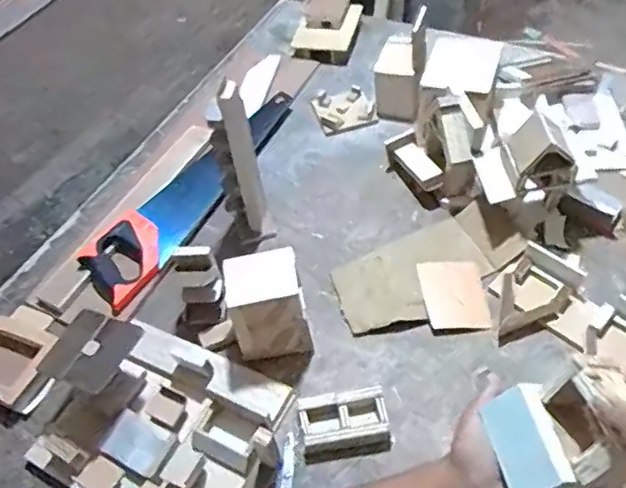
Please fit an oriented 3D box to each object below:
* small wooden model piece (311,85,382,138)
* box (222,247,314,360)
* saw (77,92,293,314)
[{"bbox_3d":[0.059,-0.265,1.185,0.108,0.019,0.104,-15,51,-7],"label":"small wooden model piece"},{"bbox_3d":[-0.062,0.085,0.847,0.107,0.113,0.085,-10,51,-3],"label":"box"},{"bbox_3d":[-0.191,-0.108,1.078,0.120,0.039,0.540,27,58,24],"label":"saw"}]

